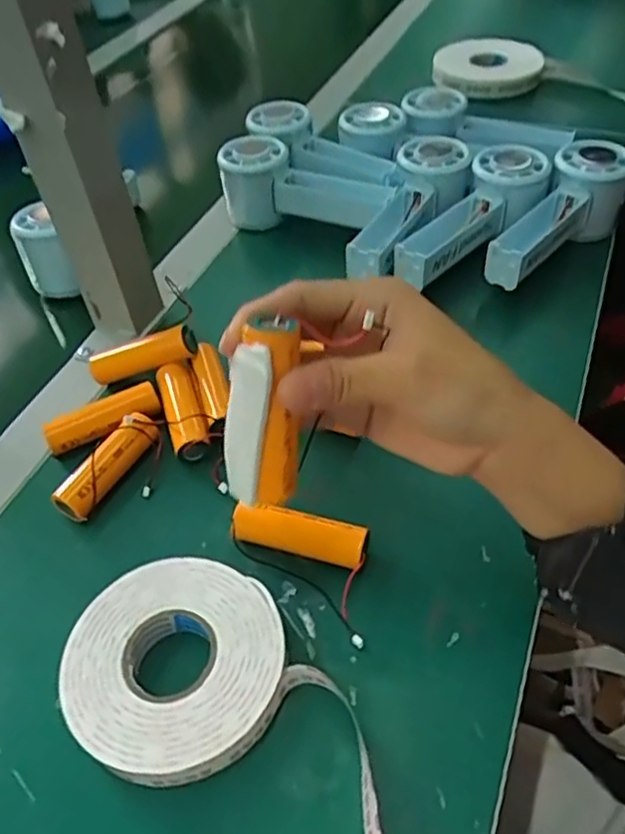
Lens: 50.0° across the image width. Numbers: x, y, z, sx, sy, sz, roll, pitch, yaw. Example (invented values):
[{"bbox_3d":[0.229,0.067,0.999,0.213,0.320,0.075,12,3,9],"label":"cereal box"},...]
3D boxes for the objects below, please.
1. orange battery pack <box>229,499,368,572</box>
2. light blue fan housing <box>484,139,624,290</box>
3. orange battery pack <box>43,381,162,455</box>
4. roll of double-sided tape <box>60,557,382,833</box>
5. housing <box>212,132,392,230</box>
[{"bbox_3d":[-0.007,0.062,0.355,0.071,0.023,0.020,11,50,16],"label":"orange battery pack"},{"bbox_3d":[0.189,-0.152,0.511,0.058,0.057,0.145,29,57,29],"label":"light blue fan housing"},{"bbox_3d":[-0.130,0.001,0.417,0.071,0.016,0.020,-26,50,-16],"label":"orange battery pack"},{"bbox_3d":[-0.013,0.134,0.292,0.211,0.024,0.096,20,53,23],"label":"roll of double-sided tape"},{"bbox_3d":[-0.005,-0.192,0.559,0.150,0.056,0.049,15,51,19],"label":"housing"}]

